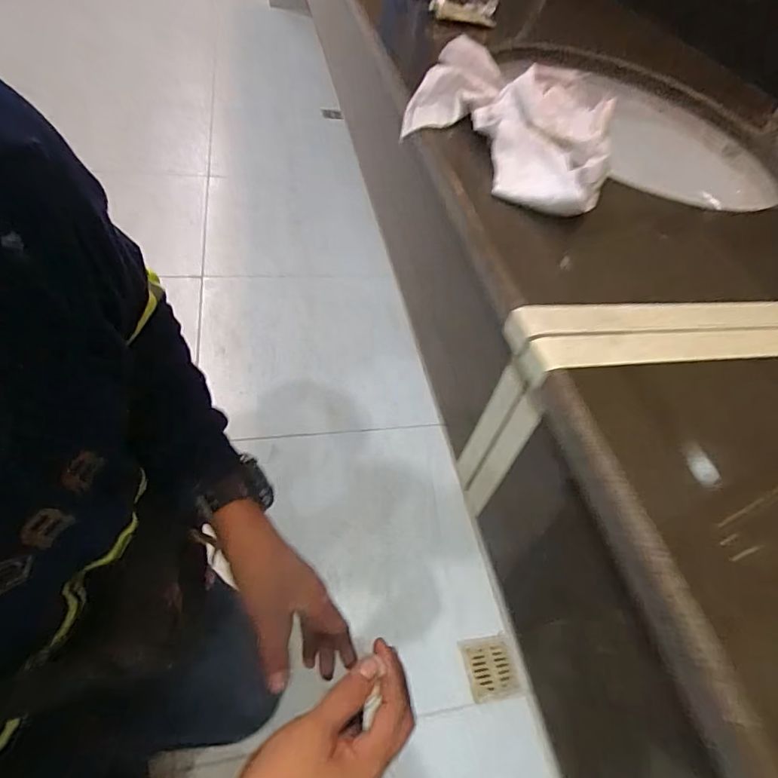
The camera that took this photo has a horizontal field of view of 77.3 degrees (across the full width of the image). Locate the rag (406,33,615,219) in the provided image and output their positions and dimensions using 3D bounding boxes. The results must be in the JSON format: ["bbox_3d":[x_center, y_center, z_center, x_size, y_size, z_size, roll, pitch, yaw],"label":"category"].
[{"bbox_3d":[0.100,-0.243,0.438,0.182,0.057,0.205,19,49,5],"label":"rag"}]

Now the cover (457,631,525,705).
[{"bbox_3d":[0.194,0.524,0.912,0.101,0.013,0.105,-2,51,-13],"label":"cover"}]

